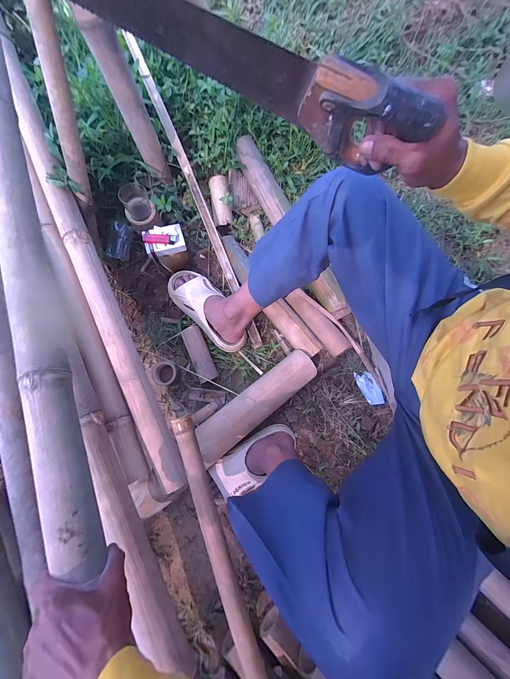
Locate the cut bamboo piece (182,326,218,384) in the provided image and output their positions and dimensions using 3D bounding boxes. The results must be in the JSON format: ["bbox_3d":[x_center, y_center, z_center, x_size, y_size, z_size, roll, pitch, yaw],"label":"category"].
[{"bbox_3d":[-0.149,0.039,0.704,0.051,0.042,0.154,-24,81,-5],"label":"cut bamboo piece"}]

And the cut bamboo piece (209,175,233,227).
[{"bbox_3d":[-0.099,-0.406,0.757,0.057,0.033,0.145,-10,80,-2],"label":"cut bamboo piece"}]

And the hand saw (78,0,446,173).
[{"bbox_3d":[-0.052,-0.276,0.248,0.461,0.116,0.029,17,105,-11],"label":"hand saw"}]

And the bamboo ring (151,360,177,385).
[{"bbox_3d":[-0.245,0.090,0.696,0.069,0.027,0.064,0,80,-1],"label":"bamboo ring"}]

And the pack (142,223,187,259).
[{"bbox_3d":[-0.235,-0.257,0.676,0.099,0.032,0.067,-21,81,-4],"label":"pack"}]

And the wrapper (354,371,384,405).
[{"bbox_3d":[0.322,0.135,0.732,0.049,0.021,0.097,-22,81,-4],"label":"wrapper"}]

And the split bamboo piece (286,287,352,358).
[{"bbox_3d":[0.176,-0.052,0.720,0.061,0.029,0.211,-40,82,-7],"label":"split bamboo piece"}]

